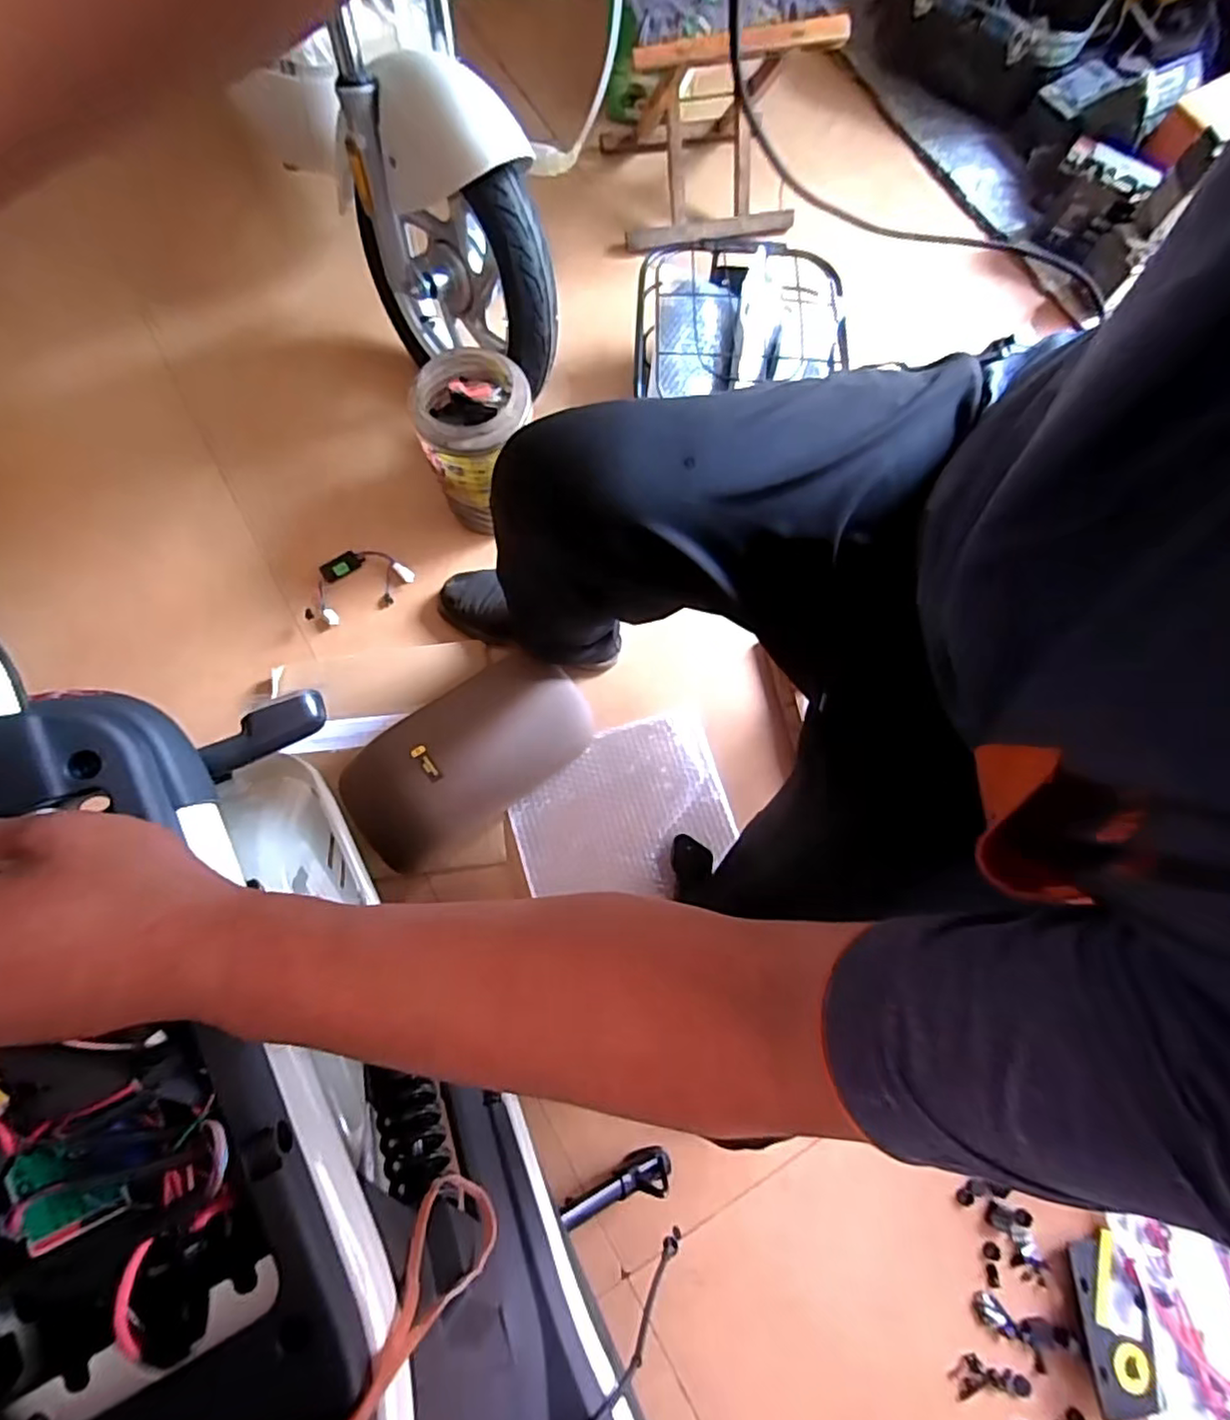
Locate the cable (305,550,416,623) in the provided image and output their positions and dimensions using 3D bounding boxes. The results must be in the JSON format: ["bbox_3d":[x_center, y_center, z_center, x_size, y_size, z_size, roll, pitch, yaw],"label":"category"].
[{"bbox_3d":[-0.392,-0.198,0.972,0.155,0.045,0.095,-23,78,-7],"label":"cable"}]

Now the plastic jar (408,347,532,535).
[{"bbox_3d":[-0.198,-0.368,0.917,0.145,0.216,0.176,17,76,2],"label":"plastic jar"}]

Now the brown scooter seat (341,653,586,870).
[{"bbox_3d":[-0.195,0.050,0.865,0.330,0.135,0.187,-37,80,-10],"label":"brown scooter seat"}]

